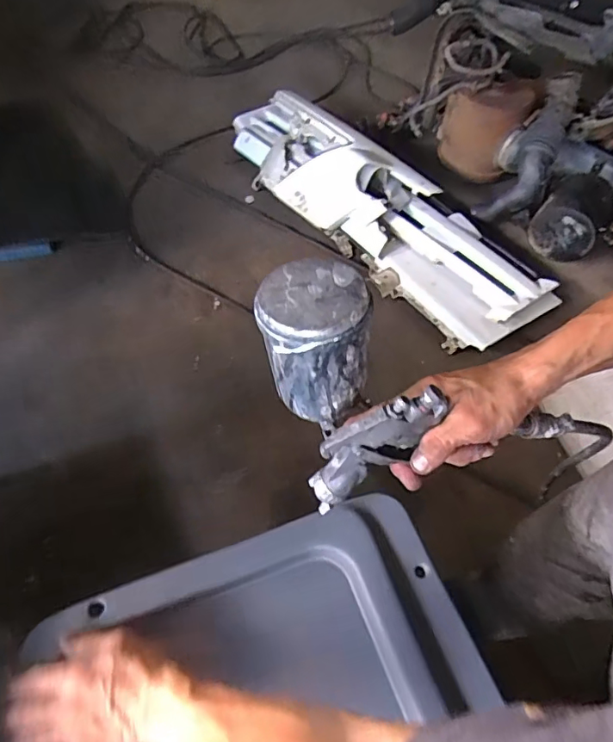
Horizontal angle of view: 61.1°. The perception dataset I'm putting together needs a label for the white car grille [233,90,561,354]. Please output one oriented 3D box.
[{"bbox_3d":[0.242,-0.567,1.706,0.398,0.270,1.258,-36,64,-24],"label":"white car grille"}]

